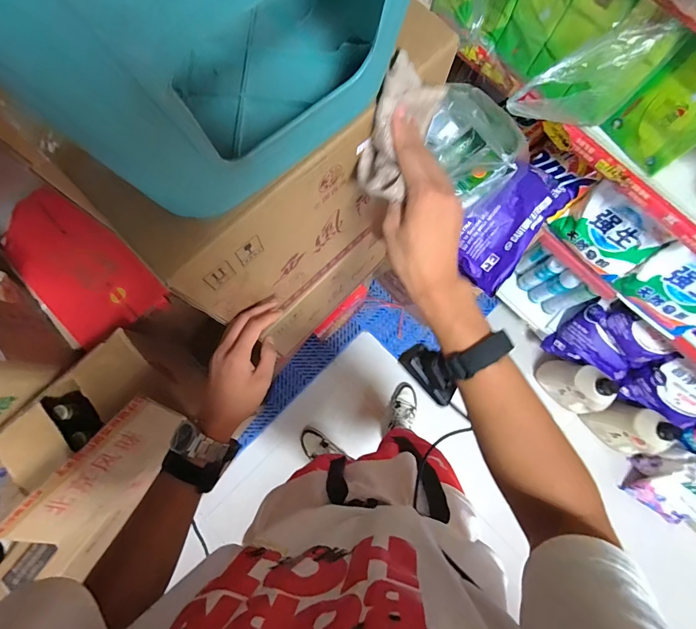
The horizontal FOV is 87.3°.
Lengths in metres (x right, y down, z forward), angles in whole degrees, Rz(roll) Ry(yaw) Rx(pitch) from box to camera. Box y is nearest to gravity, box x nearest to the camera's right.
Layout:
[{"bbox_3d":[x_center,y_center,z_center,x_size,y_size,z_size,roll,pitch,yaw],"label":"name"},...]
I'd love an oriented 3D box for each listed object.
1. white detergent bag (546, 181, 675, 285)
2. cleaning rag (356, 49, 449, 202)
[{"bbox_3d":[0.718,-0.224,1.010,0.091,0.222,0.243,-39,81,-7],"label":"white detergent bag"},{"bbox_3d":[0.047,-0.175,0.358,0.054,0.060,0.118,25,103,5],"label":"cleaning rag"}]

